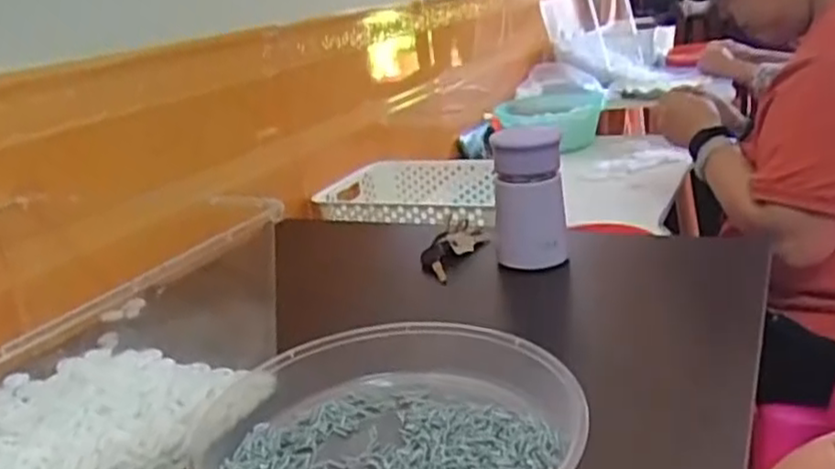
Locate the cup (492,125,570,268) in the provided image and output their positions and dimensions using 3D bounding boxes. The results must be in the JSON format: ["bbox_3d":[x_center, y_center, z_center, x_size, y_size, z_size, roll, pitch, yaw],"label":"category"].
[{"bbox_3d":[0.112,-0.043,0.734,0.067,0.138,0.079,-4,20,5],"label":"cup"}]

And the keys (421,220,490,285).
[{"bbox_3d":[0.034,0.016,0.773,0.047,0.033,0.110,6,23,31],"label":"keys"}]

